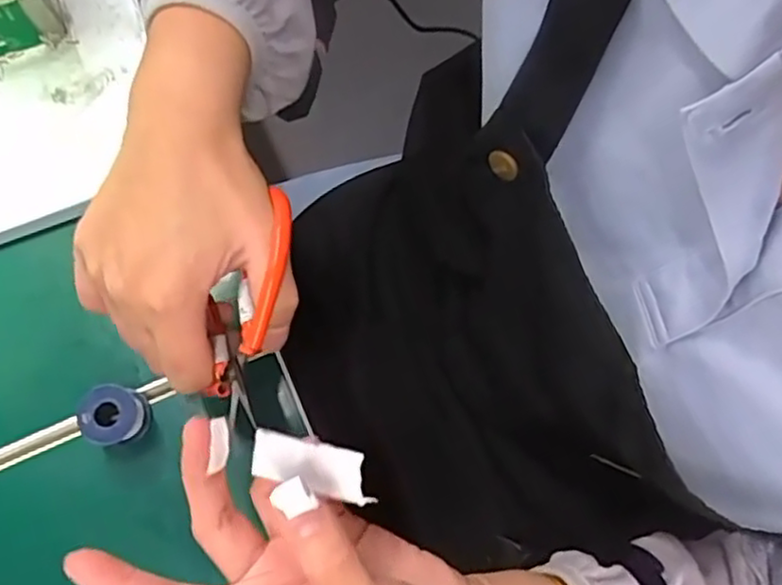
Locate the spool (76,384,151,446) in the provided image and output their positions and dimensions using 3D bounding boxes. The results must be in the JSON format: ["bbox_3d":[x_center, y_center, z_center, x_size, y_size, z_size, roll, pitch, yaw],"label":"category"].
[{"bbox_3d":[-0.141,0.064,0.354,0.028,0.030,0.027,0,71,0],"label":"spool"}]

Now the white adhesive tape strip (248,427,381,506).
[{"bbox_3d":[-0.029,0.065,0.259,0.047,0.004,0.021,16,108,-9],"label":"white adhesive tape strip"}]

